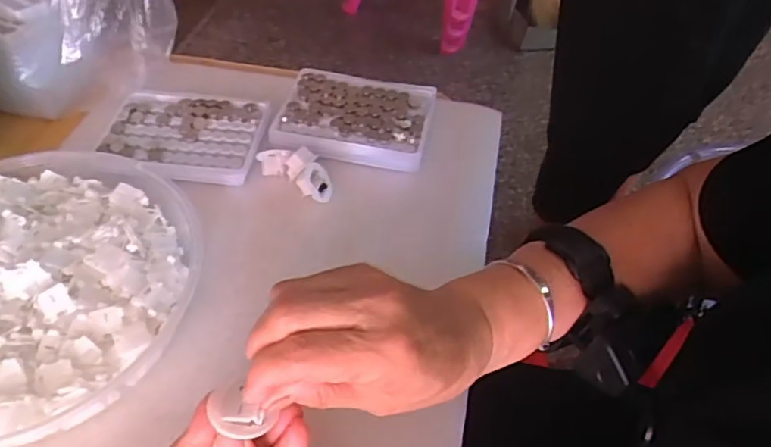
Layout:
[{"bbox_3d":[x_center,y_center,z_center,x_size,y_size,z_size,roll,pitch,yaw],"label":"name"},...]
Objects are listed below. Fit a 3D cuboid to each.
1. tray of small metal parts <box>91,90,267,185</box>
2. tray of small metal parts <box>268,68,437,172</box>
[{"bbox_3d":[-0.173,-0.077,0.504,0.132,0.012,0.098,6,48,1],"label":"tray of small metal parts"},{"bbox_3d":[-0.026,-0.094,0.520,0.127,0.021,0.095,10,48,5],"label":"tray of small metal parts"}]

